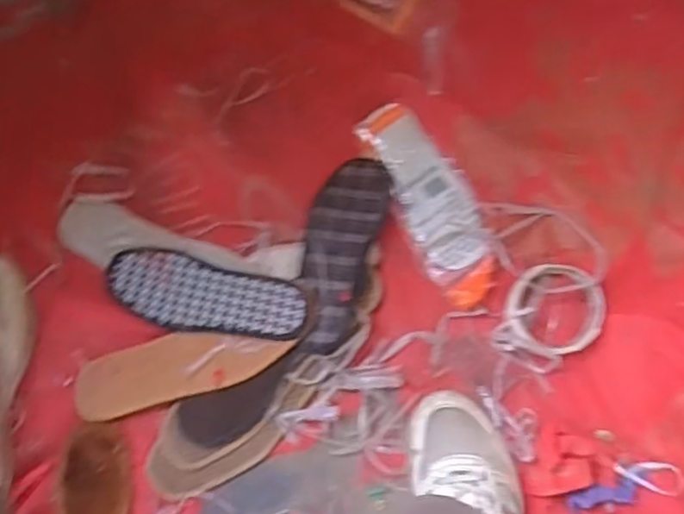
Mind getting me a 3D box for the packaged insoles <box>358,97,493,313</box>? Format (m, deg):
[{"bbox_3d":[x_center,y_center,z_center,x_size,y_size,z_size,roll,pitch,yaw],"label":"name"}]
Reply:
[{"bbox_3d":[0.091,-0.056,0.662,0.072,0.009,0.216,-25,78,-7],"label":"packaged insoles"}]

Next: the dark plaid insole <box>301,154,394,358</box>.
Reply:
[{"bbox_3d":[-0.004,-0.008,0.640,0.070,0.027,0.199,16,77,3],"label":"dark plaid insole"}]

